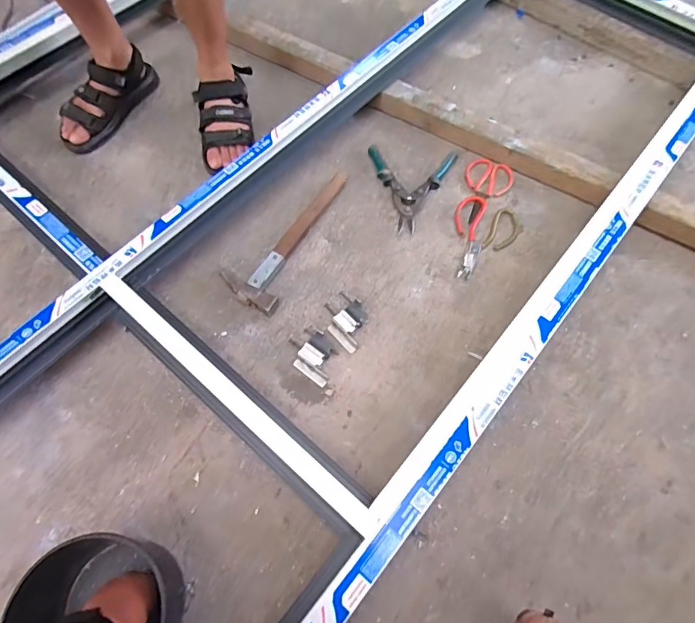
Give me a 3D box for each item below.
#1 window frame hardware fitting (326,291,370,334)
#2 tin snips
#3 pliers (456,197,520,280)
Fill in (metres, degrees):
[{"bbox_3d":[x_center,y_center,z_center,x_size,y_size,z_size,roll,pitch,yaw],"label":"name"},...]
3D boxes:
[{"bbox_3d":[-0.001,0.002,0.787,0.057,0.026,0.076,-37,73,-12],"label":"window frame hardware fitting"},{"bbox_3d":[0.130,-0.251,0.900,0.178,0.025,0.204,5,70,2],"label":"tin snips"},{"bbox_3d":[0.256,-0.144,0.863,0.125,0.009,0.180,28,72,10],"label":"pliers"}]

